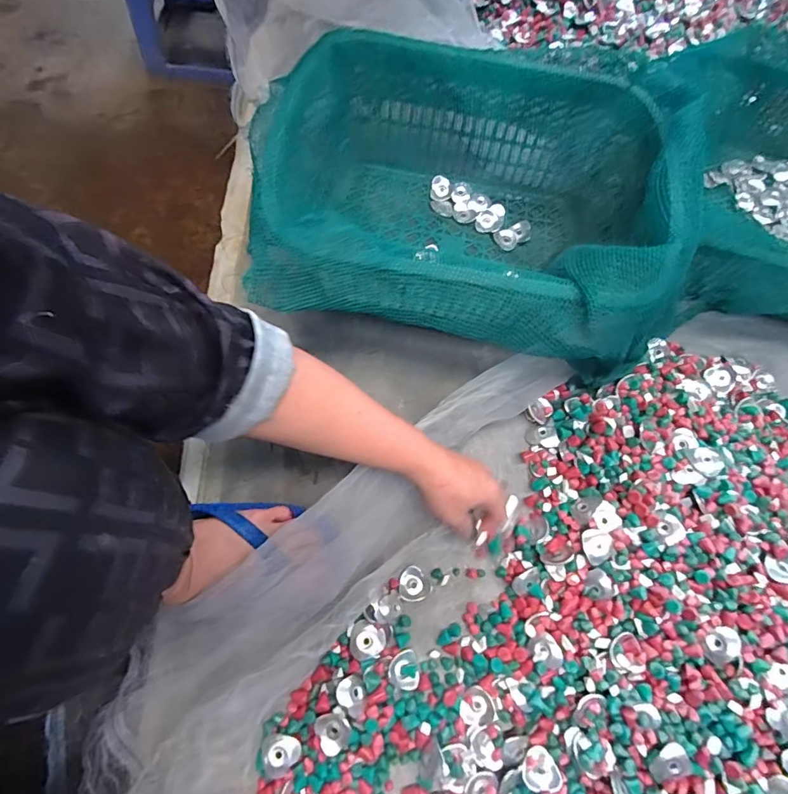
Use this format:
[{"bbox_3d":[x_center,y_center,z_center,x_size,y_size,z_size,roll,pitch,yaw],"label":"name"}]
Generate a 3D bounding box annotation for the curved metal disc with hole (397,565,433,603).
[{"bbox_3d":[0.022,0.205,0.512,0.036,0.006,0.035,-18,71,-9],"label":"curved metal disc with hole"}]

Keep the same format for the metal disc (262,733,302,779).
[{"bbox_3d":[-0.107,0.339,0.445,0.035,0.004,0.033,9,56,-13],"label":"metal disc"}]

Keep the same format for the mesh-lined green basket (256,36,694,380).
[{"bbox_3d":[0.104,-0.224,0.585,0.502,0.177,0.380,7,69,0],"label":"mesh-lined green basket"}]

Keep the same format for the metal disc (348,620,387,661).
[{"bbox_3d":[-0.028,0.251,0.480,0.037,0.010,0.035,27,71,7],"label":"metal disc"}]

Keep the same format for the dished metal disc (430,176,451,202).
[{"bbox_3d":[0.069,-0.308,0.691,0.029,0.004,0.040,13,80,-11],"label":"dished metal disc"}]

